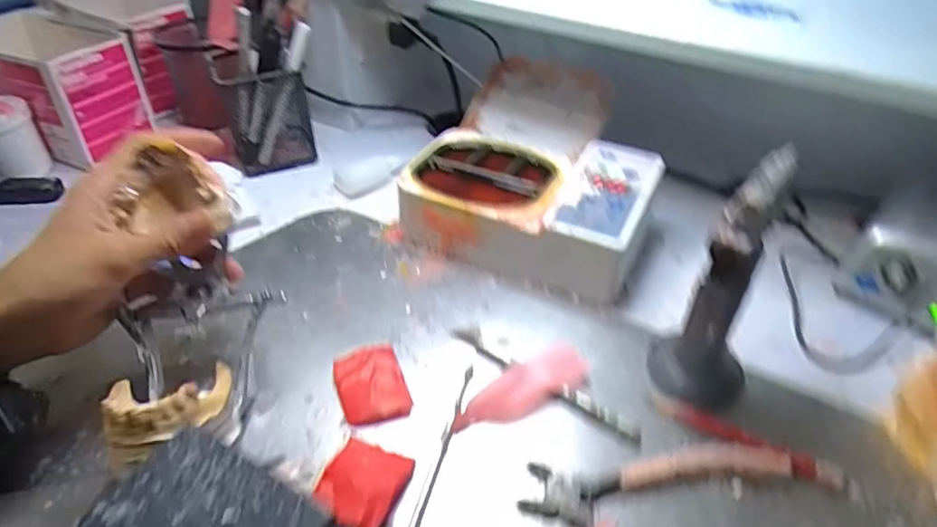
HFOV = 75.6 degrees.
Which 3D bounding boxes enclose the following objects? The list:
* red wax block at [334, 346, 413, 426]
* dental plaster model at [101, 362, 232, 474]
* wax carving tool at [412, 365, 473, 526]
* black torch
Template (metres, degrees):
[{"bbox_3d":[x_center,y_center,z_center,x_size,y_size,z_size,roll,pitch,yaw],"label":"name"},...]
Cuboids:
[{"bbox_3d":[-0.061,0.076,0.379,0.041,0.011,0.054,-14,41,-19],"label":"red wax block"},{"bbox_3d":[-0.148,0.068,0.298,0.060,0.024,0.037,-23,45,-26],"label":"dental plaster model"},{"bbox_3d":[-0.019,0.115,0.337,0.004,0.010,0.145,11,40,11],"label":"wax carving tool"},{"bbox_3d":[0.148,0.015,0.348,0.056,0.147,0.066,18,41,19],"label":"black torch"}]

